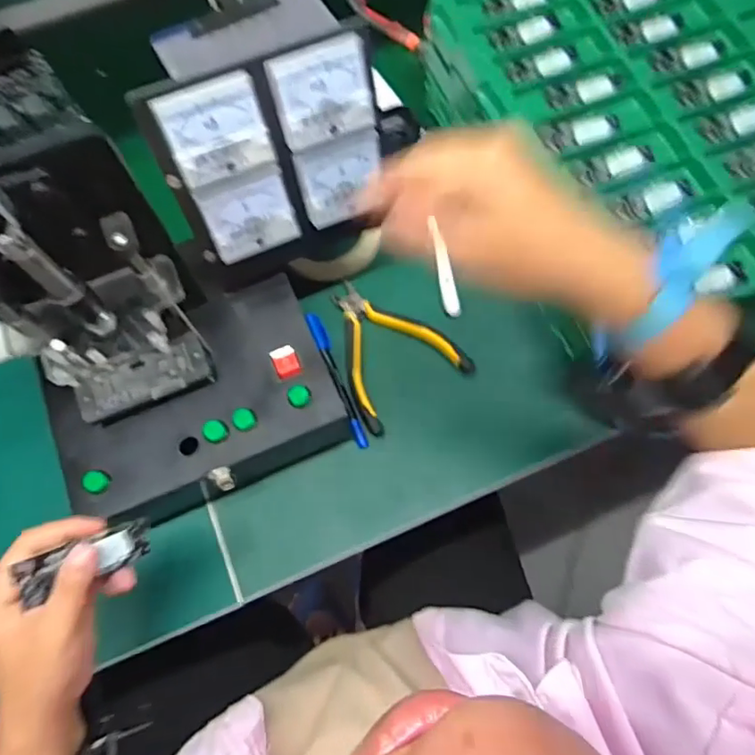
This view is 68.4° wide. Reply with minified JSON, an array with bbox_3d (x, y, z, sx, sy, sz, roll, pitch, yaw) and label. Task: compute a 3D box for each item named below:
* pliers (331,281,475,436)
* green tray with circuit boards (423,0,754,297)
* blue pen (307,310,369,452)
[{"bbox_3d":[0.003,-0.030,0.513,0.107,0.019,0.136,-34,73,-10],"label":"pliers"},{"bbox_3d":[0.307,-0.265,0.519,0.436,0.056,0.404,-22,71,-6],"label":"green tray with circuit boards"},{"bbox_3d":[-0.036,0.000,0.505,0.013,0.010,0.137,-22,71,-6],"label":"blue pen"}]

